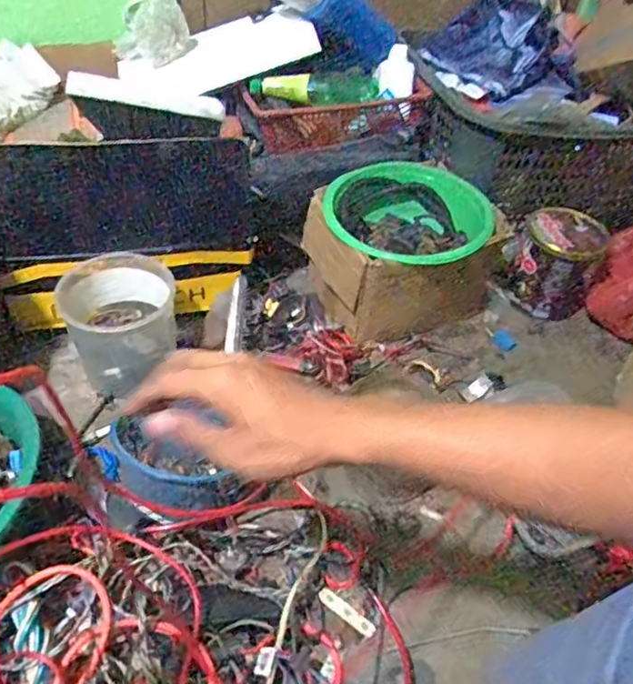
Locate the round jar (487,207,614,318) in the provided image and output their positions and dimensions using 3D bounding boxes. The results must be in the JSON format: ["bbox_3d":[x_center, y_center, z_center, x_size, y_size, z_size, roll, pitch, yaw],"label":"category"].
[{"bbox_3d":[0.415,-0.148,1.080,0.156,0.160,0.118,20,48,14],"label":"round jar"}]

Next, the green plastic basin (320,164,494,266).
[{"bbox_3d":[0.146,-0.217,1.027,0.265,0.074,0.204,-17,67,-10],"label":"green plastic basin"}]

